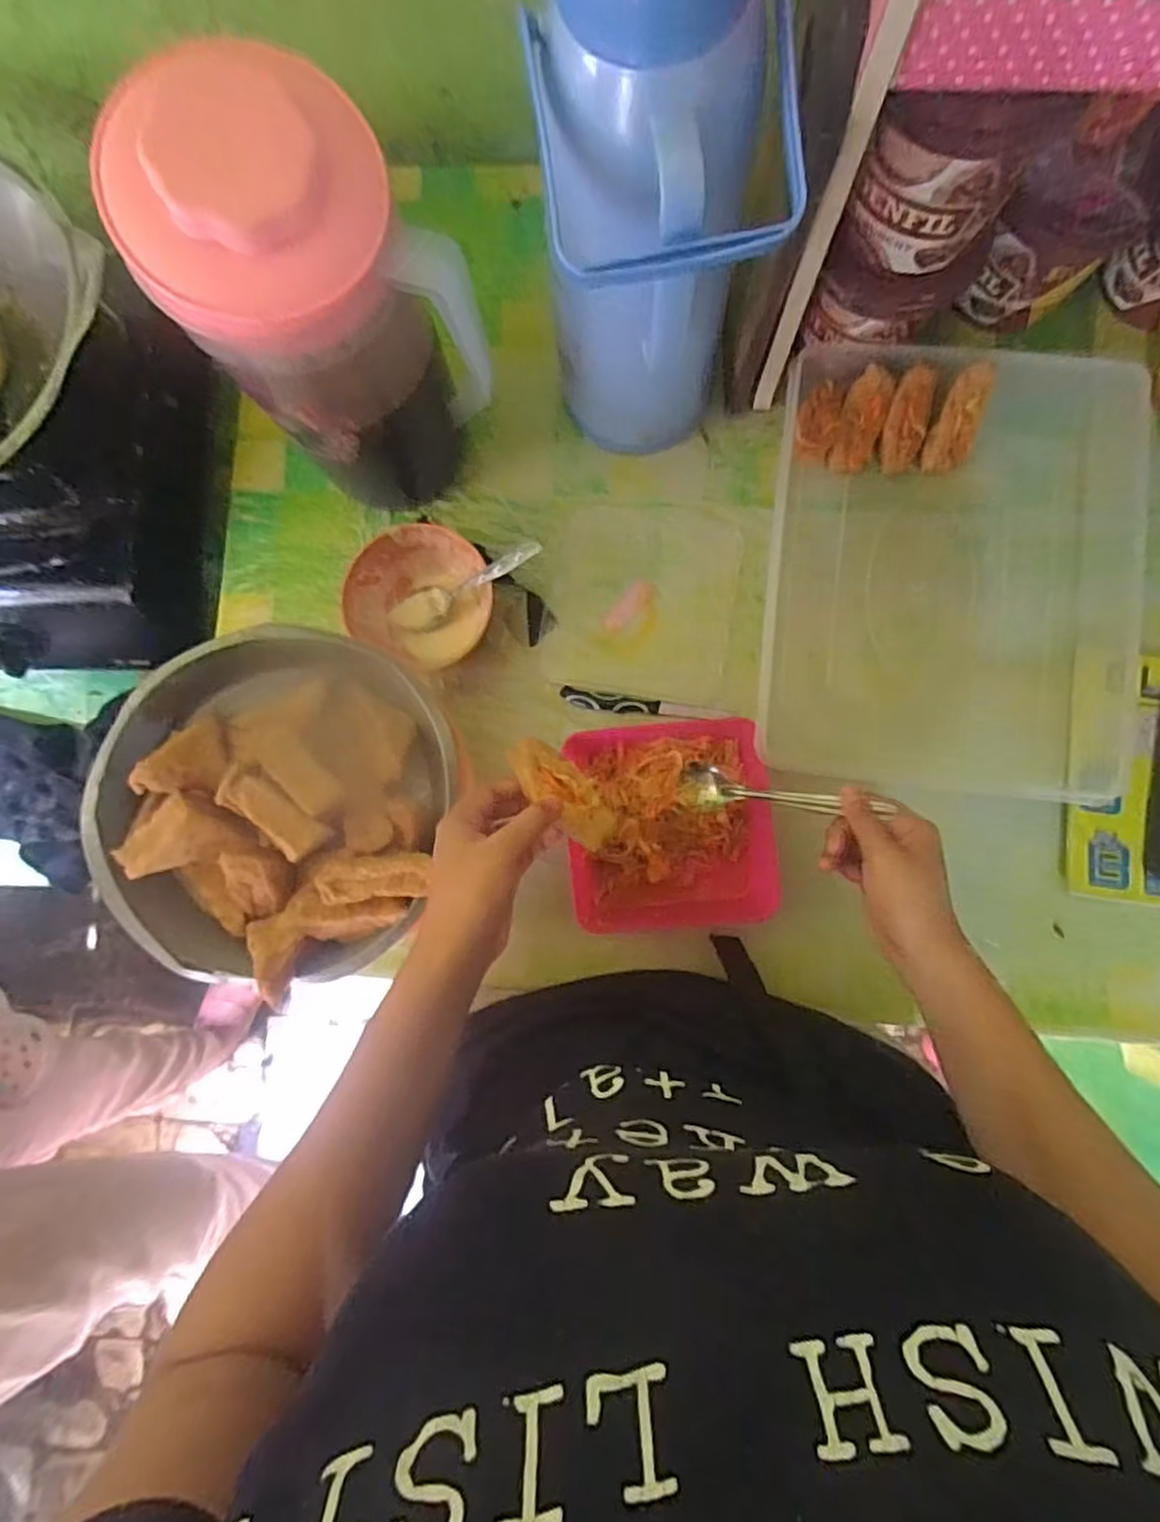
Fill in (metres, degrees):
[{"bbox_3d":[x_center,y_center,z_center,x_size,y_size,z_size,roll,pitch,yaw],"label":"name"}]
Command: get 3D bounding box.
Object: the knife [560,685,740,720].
[{"bbox_3d":[0.059,-0.047,0.612,0.152,0.006,0.018,9,85,4],"label":"knife"}]

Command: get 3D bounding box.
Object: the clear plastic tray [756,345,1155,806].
[{"bbox_3d":[0.309,-0.168,0.578,0.303,0.056,0.367,8,85,4],"label":"clear plastic tray"}]

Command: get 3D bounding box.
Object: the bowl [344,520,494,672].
[{"bbox_3d":[-0.138,-0.145,0.606,0.109,0.055,0.113,0,85,3],"label":"bowl"}]

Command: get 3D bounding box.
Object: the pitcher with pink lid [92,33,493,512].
[{"bbox_3d":[-0.163,-0.291,0.494,0.153,0.309,0.144,-40,84,-1],"label":"pitcher with pink lid"}]

